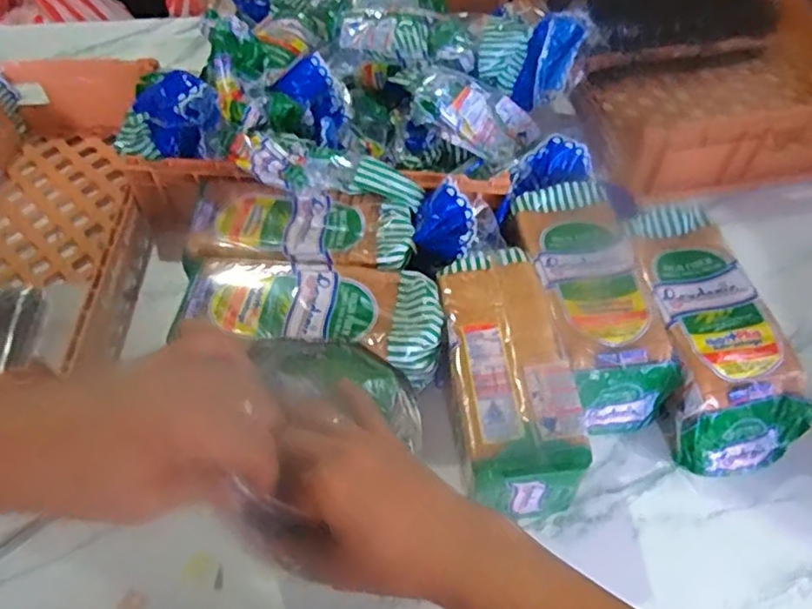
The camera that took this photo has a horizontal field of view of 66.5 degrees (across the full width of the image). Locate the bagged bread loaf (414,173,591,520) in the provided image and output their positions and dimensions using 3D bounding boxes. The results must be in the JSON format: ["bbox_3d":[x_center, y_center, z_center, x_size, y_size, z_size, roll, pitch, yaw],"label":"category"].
[{"bbox_3d":[0.091,0.035,0.664,0.117,0.105,0.350,-7,53,-4],"label":"bagged bread loaf"}]

